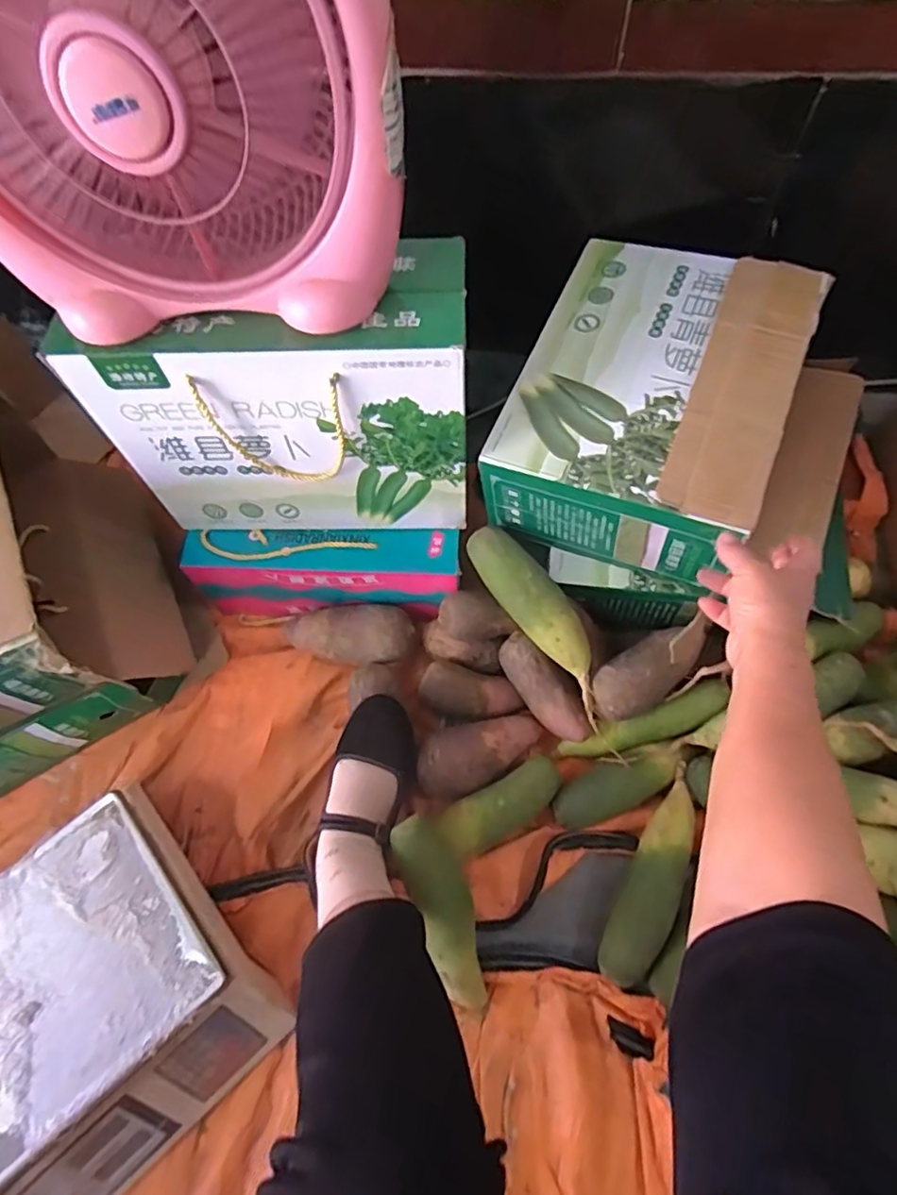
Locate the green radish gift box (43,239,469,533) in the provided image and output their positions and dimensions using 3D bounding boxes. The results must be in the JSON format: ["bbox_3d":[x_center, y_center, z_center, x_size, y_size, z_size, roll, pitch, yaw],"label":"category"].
[{"bbox_3d":[-0.157,-0.197,0.621,0.350,0.256,0.139,-2,65,2],"label":"green radish gift box"}]

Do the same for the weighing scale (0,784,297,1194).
[{"bbox_3d":[-0.382,0.421,0.575,0.347,0.091,0.290,-38,69,-13],"label":"weighing scale"}]

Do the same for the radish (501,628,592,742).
[{"bbox_3d":[0.110,0.106,0.685,0.052,0.050,0.140,-40,70,-14],"label":"radish"}]

